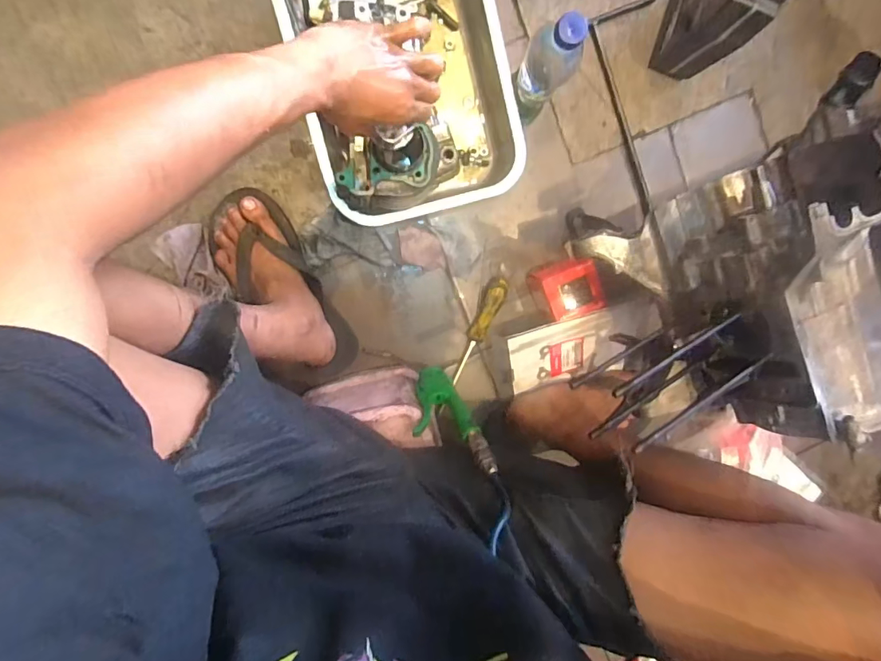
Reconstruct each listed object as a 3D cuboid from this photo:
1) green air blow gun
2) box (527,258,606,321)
[{"bbox_3d":[0.003,0.116,0.623,0.076,0.210,0.031,-34,129,-4],"label":"green air blow gun"},{"bbox_3d":[0.187,-0.065,0.713,0.086,0.085,0.079,-18,100,-5],"label":"box"}]

